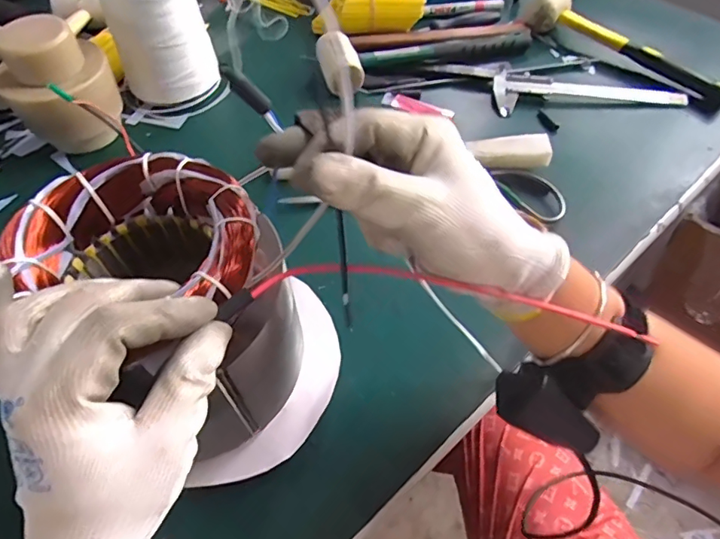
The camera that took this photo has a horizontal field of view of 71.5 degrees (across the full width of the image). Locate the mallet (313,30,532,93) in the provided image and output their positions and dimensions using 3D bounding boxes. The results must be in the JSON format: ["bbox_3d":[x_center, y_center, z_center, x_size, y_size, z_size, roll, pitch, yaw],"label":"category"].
[{"bbox_3d":[0.093,-0.287,0.647,0.297,0.042,0.068,-16,56,-10],"label":"mallet"}]

